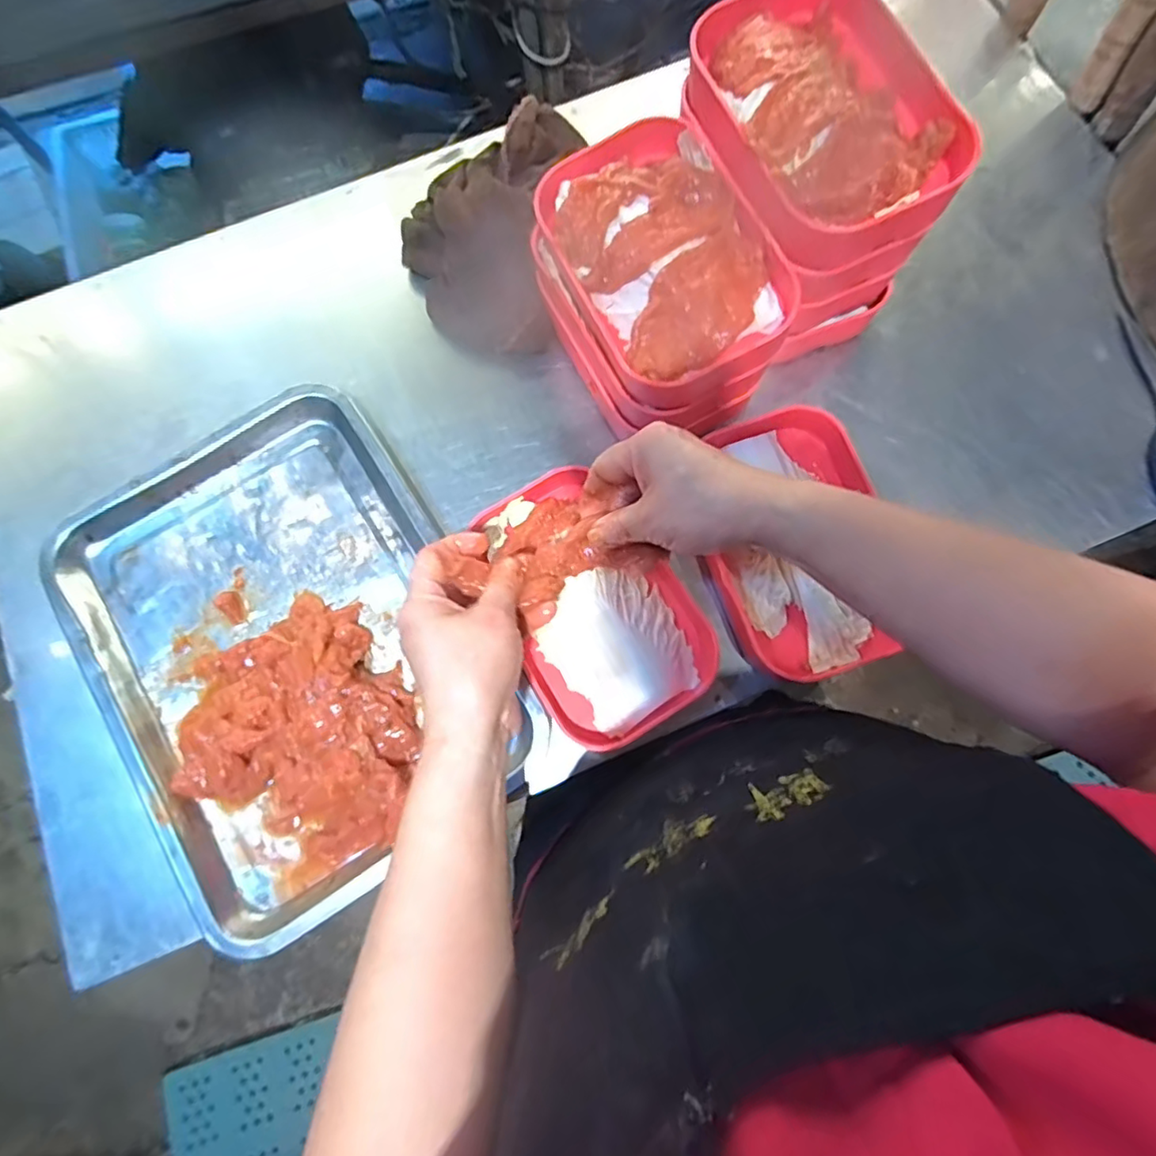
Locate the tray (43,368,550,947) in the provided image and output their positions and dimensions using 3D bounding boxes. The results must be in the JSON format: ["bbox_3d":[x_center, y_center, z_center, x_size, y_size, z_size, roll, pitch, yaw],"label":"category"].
[{"bbox_3d":[-0.208,0.048,0.434,0.256,0.031,0.335,-33,78,-6],"label":"tray"}]

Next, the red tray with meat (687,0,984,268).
[{"bbox_3d":[0.153,-0.293,0.378,0.124,0.037,0.181,-22,77,-4],"label":"red tray with meat"}]

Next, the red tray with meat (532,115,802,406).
[{"bbox_3d":[0.055,-0.214,0.405,0.117,0.043,0.186,-26,77,-5],"label":"red tray with meat"}]

